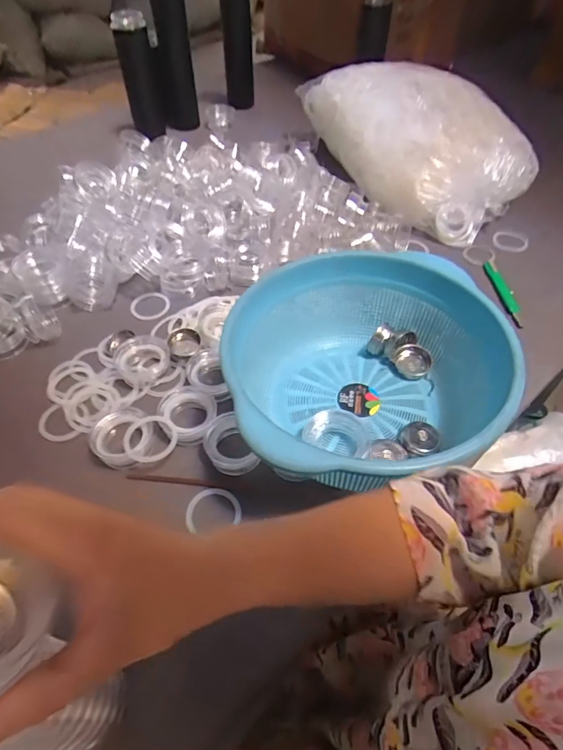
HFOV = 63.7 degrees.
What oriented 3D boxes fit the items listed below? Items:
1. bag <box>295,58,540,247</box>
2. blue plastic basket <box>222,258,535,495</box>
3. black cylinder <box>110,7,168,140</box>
[{"bbox_3d":[0.221,-0.459,0.863,0.231,0.166,0.484,-33,58,-24],"label":"bag"},{"bbox_3d":[0.091,0.000,0.481,0.278,0.116,0.268,-5,51,-4],"label":"blue plastic basket"},{"bbox_3d":[-0.298,-0.631,0.976,0.077,0.234,0.054,-12,52,-10],"label":"black cylinder"}]

